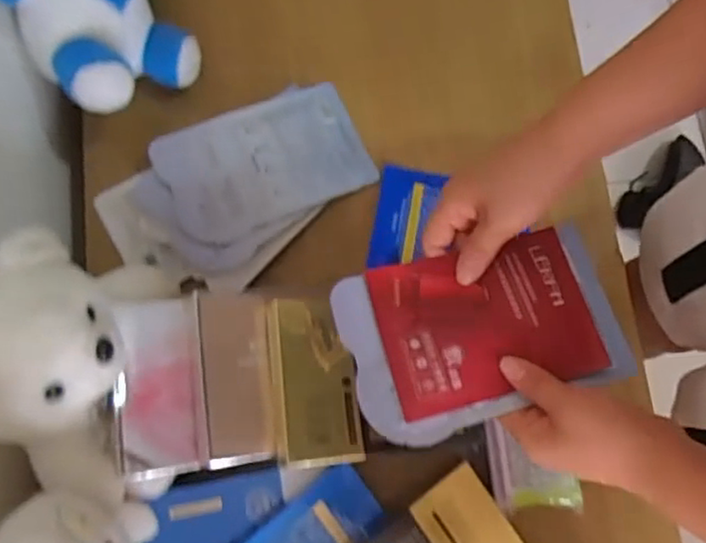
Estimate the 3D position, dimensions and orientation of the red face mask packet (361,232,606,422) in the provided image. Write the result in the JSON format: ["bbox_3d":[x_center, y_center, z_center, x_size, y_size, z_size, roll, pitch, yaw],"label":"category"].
[{"bbox_3d":[0.093,0.033,0.455,0.147,0.008,0.105,-13,71,-7],"label":"red face mask packet"}]

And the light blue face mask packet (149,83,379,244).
[{"bbox_3d":[-0.084,-0.107,0.624,0.189,0.006,0.121,-24,76,-12],"label":"light blue face mask packet"}]

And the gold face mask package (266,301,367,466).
[{"bbox_3d":[-0.030,0.087,0.518,0.066,0.025,0.128,-1,75,-22],"label":"gold face mask package"}]

